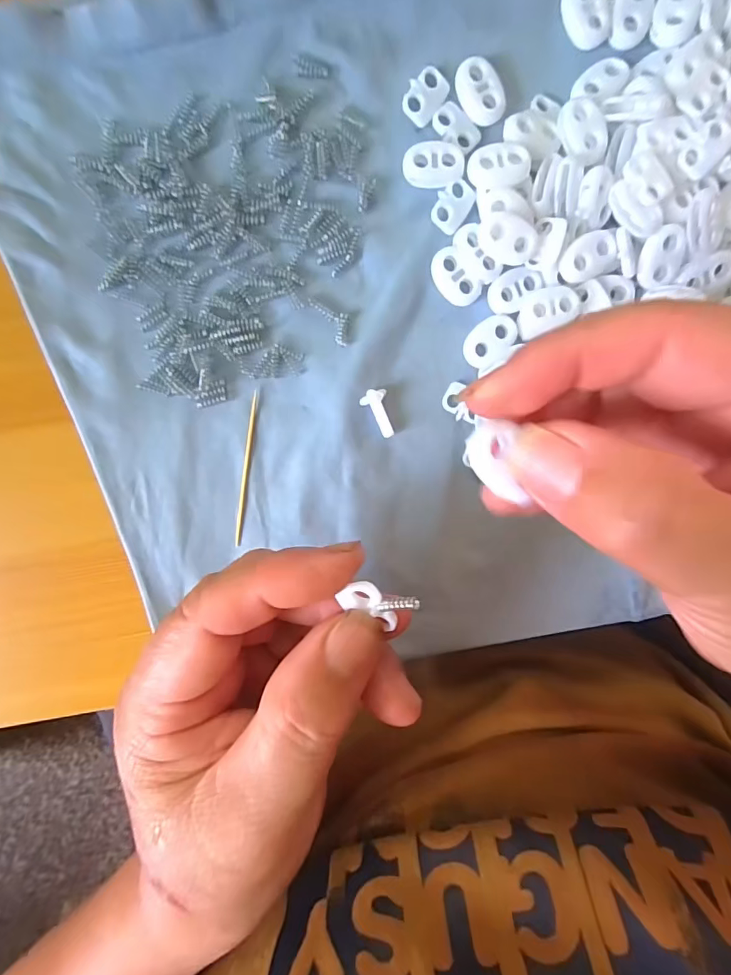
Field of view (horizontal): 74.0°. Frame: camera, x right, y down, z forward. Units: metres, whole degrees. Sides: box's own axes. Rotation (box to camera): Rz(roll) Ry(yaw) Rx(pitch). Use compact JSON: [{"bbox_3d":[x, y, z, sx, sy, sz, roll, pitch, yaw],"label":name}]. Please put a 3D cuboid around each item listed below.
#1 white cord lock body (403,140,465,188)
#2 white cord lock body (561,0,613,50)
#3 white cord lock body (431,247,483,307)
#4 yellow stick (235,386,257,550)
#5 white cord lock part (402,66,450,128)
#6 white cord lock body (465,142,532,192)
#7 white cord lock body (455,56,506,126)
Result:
[{"bbox_3d":[0.025,-0.118,0.178,0.022,0.004,0.015,-3,98,-5],"label":"white cord lock body"},{"bbox_3d":[0.081,-0.172,0.176,0.015,0.005,0.021,-25,100,-1],"label":"white cord lock body"},{"bbox_3d":[0.034,-0.079,0.182,0.013,0.004,0.022,-43,100,2],"label":"white cord lock body"},{"bbox_3d":[-0.047,-0.007,0.190,0.004,0.004,0.060,8,96,-6],"label":"yellow stick"},{"bbox_3d":[0.022,-0.142,0.175,0.012,0.004,0.019,35,94,-9],"label":"white cord lock part"},{"bbox_3d":[0.048,-0.115,0.175,0.022,0.006,0.015,-8,99,-4],"label":"white cord lock body"},{"bbox_3d":[0.042,-0.144,0.176,0.014,0.005,0.021,-30,100,0],"label":"white cord lock body"}]

